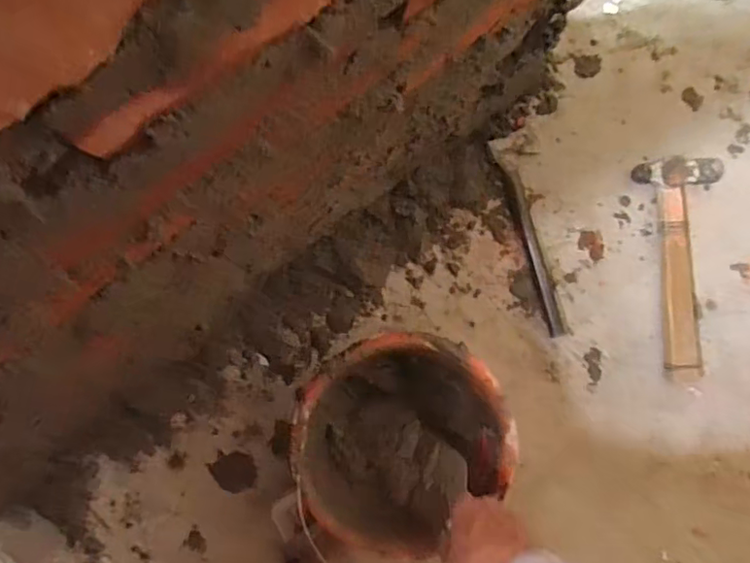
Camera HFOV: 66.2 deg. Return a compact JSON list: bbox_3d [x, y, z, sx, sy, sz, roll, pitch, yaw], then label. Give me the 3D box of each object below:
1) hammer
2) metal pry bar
[{"bbox_3d":[0.411,-0.017,0.749,0.098,0.027,0.285,-11,91,-1],"label":"hammer"},{"bbox_3d":[0.204,-0.052,0.758,0.023,0.027,0.256,-19,91,-1],"label":"metal pry bar"}]

